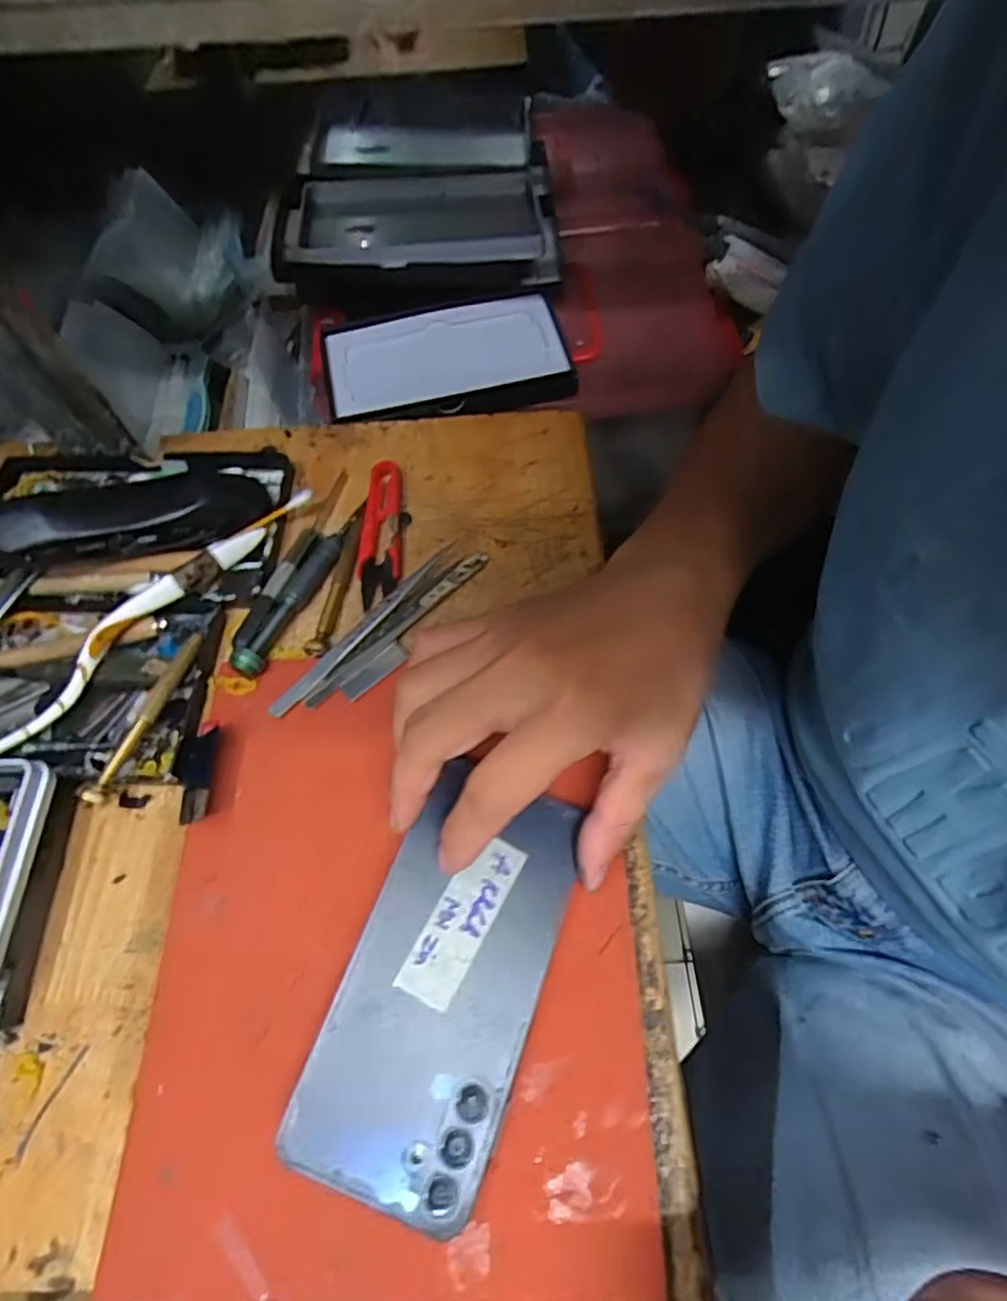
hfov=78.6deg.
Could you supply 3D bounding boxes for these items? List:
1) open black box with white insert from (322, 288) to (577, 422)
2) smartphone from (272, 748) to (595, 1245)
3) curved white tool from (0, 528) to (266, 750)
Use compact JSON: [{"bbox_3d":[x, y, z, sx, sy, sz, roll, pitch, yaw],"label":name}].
[{"bbox_3d":[-0.043,-0.215,0.453,0.175,0.025,0.099,-11,64,-6],"label":"open black box with white insert"},{"bbox_3d":[-0.022,0.129,0.245,0.075,0.007,0.154,23,69,1],"label":"smartphone"},{"bbox_3d":[-0.190,-0.012,0.319,0.016,0.020,0.160,35,68,16],"label":"curved white tool"}]

